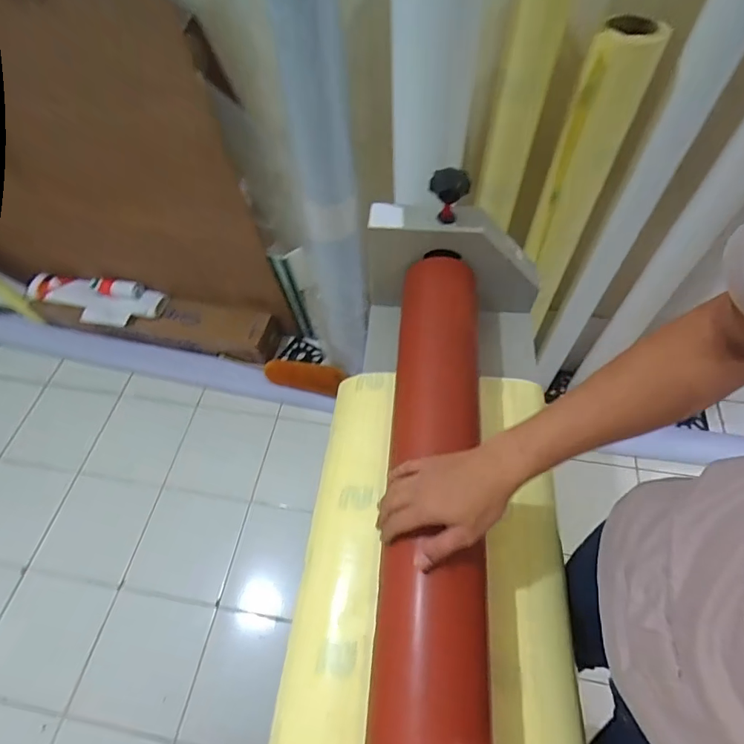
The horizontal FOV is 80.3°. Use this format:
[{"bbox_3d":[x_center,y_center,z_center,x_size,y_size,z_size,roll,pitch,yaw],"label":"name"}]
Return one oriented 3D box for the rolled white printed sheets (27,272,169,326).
[{"bbox_3d":[-1.029,-0.275,1.594,0.555,0.094,0.152,8,58,7],"label":"rolled white printed sheets"}]

